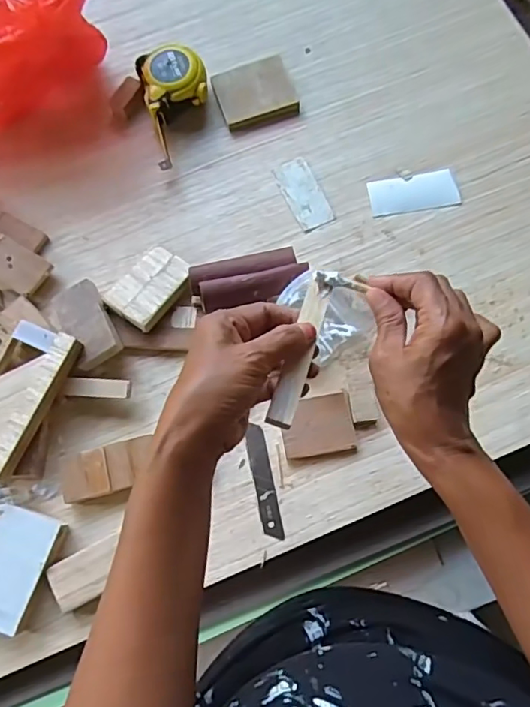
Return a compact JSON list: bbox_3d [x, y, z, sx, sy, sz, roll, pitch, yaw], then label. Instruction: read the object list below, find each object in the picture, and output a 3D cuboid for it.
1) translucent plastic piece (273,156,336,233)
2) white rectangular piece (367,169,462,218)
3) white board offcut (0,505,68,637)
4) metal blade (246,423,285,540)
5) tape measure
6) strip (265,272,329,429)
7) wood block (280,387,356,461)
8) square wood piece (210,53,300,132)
[{"bbox_3d":[0.040,-0.167,0.565,0.037,0.004,0.083,-23,74,-5],"label":"translucent plastic piece"},{"bbox_3d":[0.152,-0.166,0.558,0.089,0.007,0.041,-9,73,-1],"label":"white rectangular piece"},{"bbox_3d":[-0.211,0.181,0.458,0.055,0.020,0.092,19,75,7],"label":"white board offcut"},{"bbox_3d":[-0.001,0.113,0.484,0.017,0.004,0.100,-12,73,-1],"label":"metal blade"},{"bbox_3d":[-0.090,-0.264,0.577,0.068,0.037,0.127,-13,73,-2],"label":"tape measure"},{"bbox_3d":[0.024,-0.003,0.345,0.016,0.008,0.106,22,65,-10],"label":"strip"},{"bbox_3d":[0.048,0.065,0.491,0.063,0.014,0.053,-8,73,0],"label":"wood block"},{"bbox_3d":[-0.010,-0.284,0.590,0.080,0.014,0.072,-16,73,-3],"label":"square wood piece"}]

